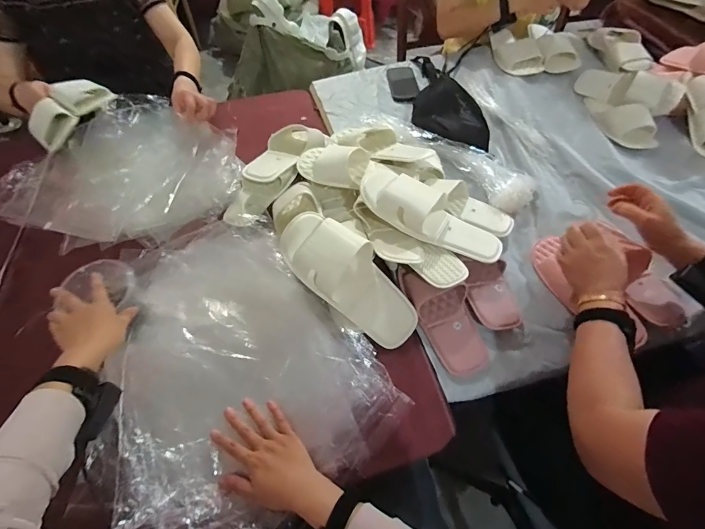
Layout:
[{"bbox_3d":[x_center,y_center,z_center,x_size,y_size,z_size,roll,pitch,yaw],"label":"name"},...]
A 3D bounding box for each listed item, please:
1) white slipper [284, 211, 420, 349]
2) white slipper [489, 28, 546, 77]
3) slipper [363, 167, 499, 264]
[{"bbox_3d":[-0.005,0.022,0.599,0.276,0.071,0.103,44,65,0],"label":"white slipper"},{"bbox_3d":[0.487,-0.647,1.053,0.114,0.063,0.233,-1,56,1],"label":"white slipper"},{"bbox_3d":[0.143,-0.094,0.643,0.276,0.052,0.107,30,60,0],"label":"slipper"}]

